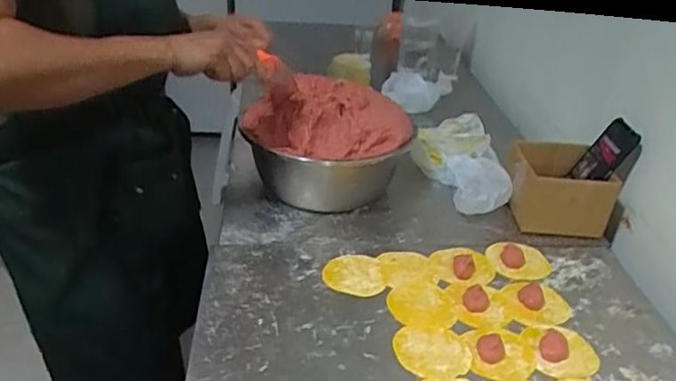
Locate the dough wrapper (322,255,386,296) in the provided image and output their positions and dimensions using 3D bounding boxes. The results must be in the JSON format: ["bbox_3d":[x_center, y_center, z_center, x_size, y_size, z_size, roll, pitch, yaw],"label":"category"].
[{"bbox_3d":[0.021,0.115,0.794,0.080,0.011,0.069,-4,33,-11],"label":"dough wrapper"}]

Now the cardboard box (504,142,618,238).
[{"bbox_3d":[0.352,-0.005,0.939,0.148,0.093,0.131,4,33,1],"label":"cardboard box"}]

